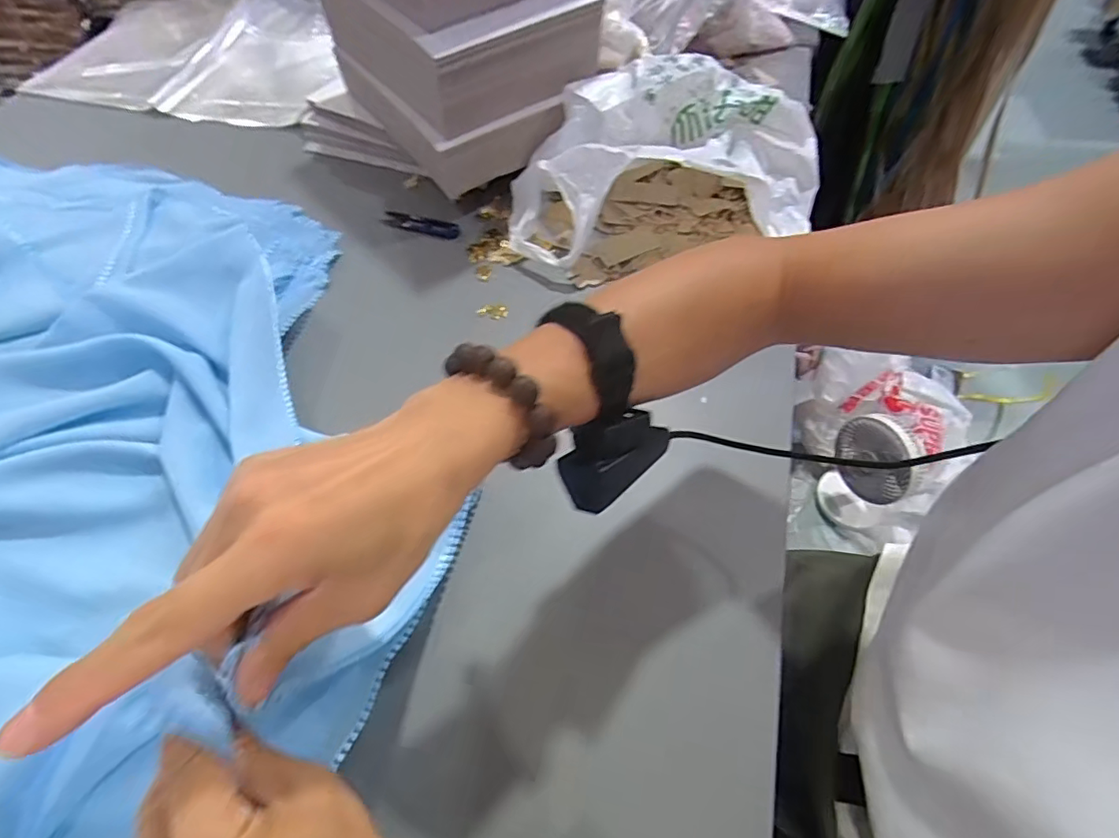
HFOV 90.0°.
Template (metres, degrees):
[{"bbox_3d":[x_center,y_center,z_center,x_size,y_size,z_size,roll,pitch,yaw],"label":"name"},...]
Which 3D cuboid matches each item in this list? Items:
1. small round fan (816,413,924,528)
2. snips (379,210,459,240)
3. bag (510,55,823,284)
[{"bbox_3d":[0.572,0.112,1.068,0.088,0.282,0.149,-34,61,-17],"label":"small round fan"},{"bbox_3d":[-0.162,-0.227,0.647,0.098,0.006,0.026,16,59,13],"label":"snips"},{"bbox_3d":[0.115,-0.249,0.590,0.328,0.133,0.246,-9,59,-6],"label":"bag"}]

